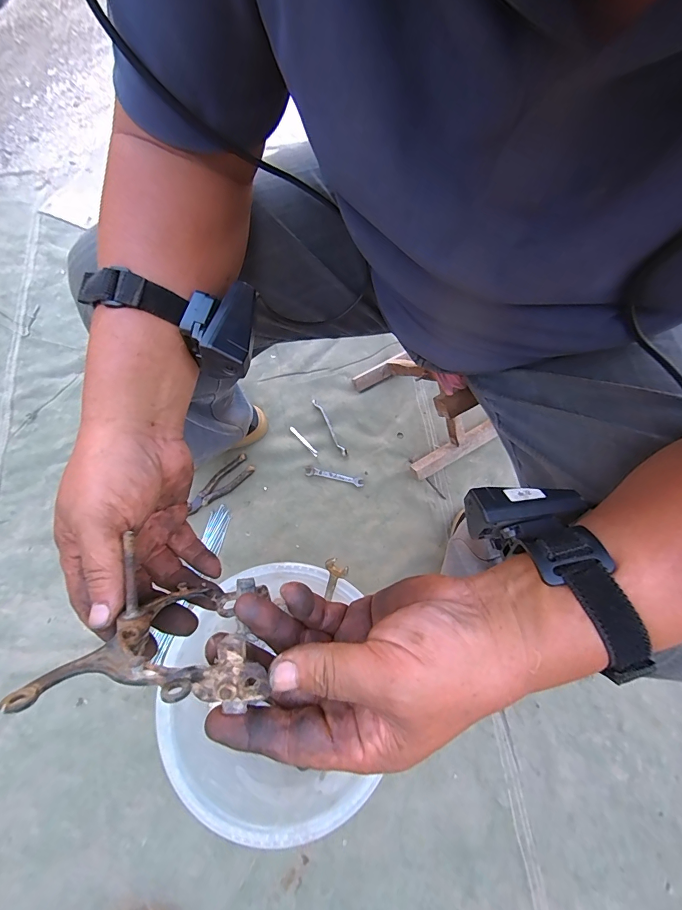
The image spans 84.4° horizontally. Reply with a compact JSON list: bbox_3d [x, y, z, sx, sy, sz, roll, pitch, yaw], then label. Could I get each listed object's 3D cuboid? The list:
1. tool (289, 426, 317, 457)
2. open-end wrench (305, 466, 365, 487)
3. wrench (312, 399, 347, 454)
[{"bbox_3d":[-0.077,-0.029,0.785,0.011,0.004,0.084,-40,76,-13],"label":"tool"},{"bbox_3d":[-0.012,0.043,0.760,0.117,0.004,0.019,12,71,3],"label":"open-end wrench"},{"bbox_3d":[-0.023,-0.059,0.793,0.014,0.010,0.140,-28,73,-10],"label":"wrench"}]

